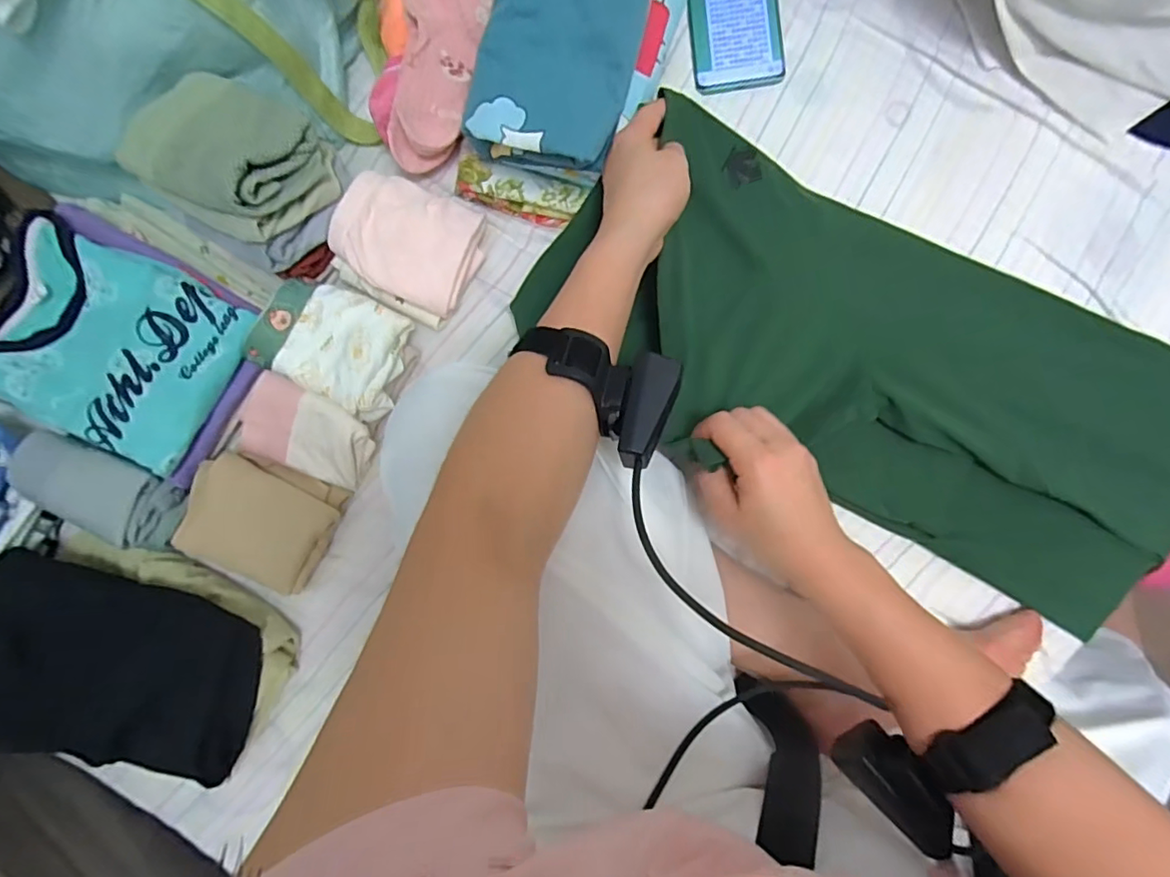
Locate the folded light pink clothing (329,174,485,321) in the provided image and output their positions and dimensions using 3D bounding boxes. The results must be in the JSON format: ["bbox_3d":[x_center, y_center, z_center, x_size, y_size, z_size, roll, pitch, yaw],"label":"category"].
[{"bbox_3d":[-0.138,-0.158,0.444,0.103,0.048,0.091,24,91,5],"label":"folded light pink clothing"}]

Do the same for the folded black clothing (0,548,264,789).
[{"bbox_3d":[-0.380,0.175,0.434,0.238,0.048,0.141,14,91,5],"label":"folded black clothing"}]

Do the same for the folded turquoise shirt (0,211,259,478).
[{"bbox_3d":[-0.387,-0.078,0.442,0.203,0.029,0.149,25,91,5],"label":"folded turquoise shirt"}]

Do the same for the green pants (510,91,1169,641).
[{"bbox_3d":[0.241,-0.058,0.444,0.562,0.061,0.229,26,92,-3],"label":"green pants"}]

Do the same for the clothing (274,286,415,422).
[{"bbox_3d":[-0.191,-0.070,0.449,0.092,0.026,0.089,21,91,5],"label":"clothing"}]

